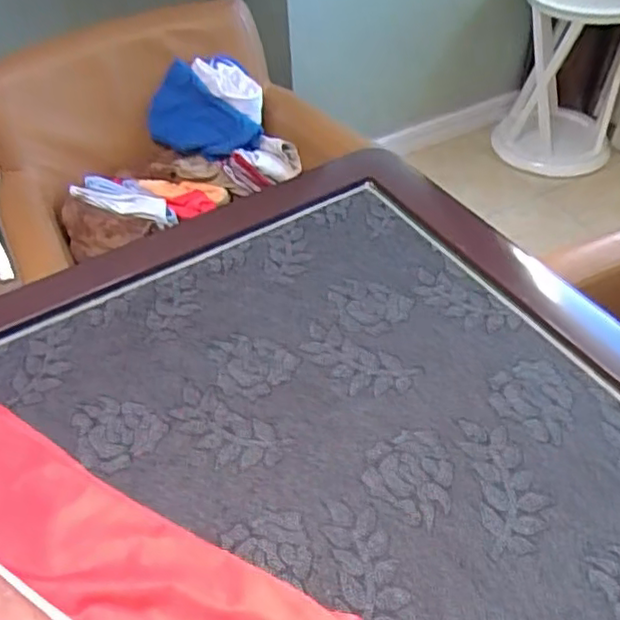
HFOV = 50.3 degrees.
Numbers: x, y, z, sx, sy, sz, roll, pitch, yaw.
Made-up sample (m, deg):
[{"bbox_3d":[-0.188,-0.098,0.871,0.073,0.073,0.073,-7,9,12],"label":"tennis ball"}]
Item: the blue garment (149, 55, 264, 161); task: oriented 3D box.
[{"bbox_3d":[-0.214,-0.399,1.359,0.232,0.176,0.159,-14,47,-9],"label":"blue garment"}]

